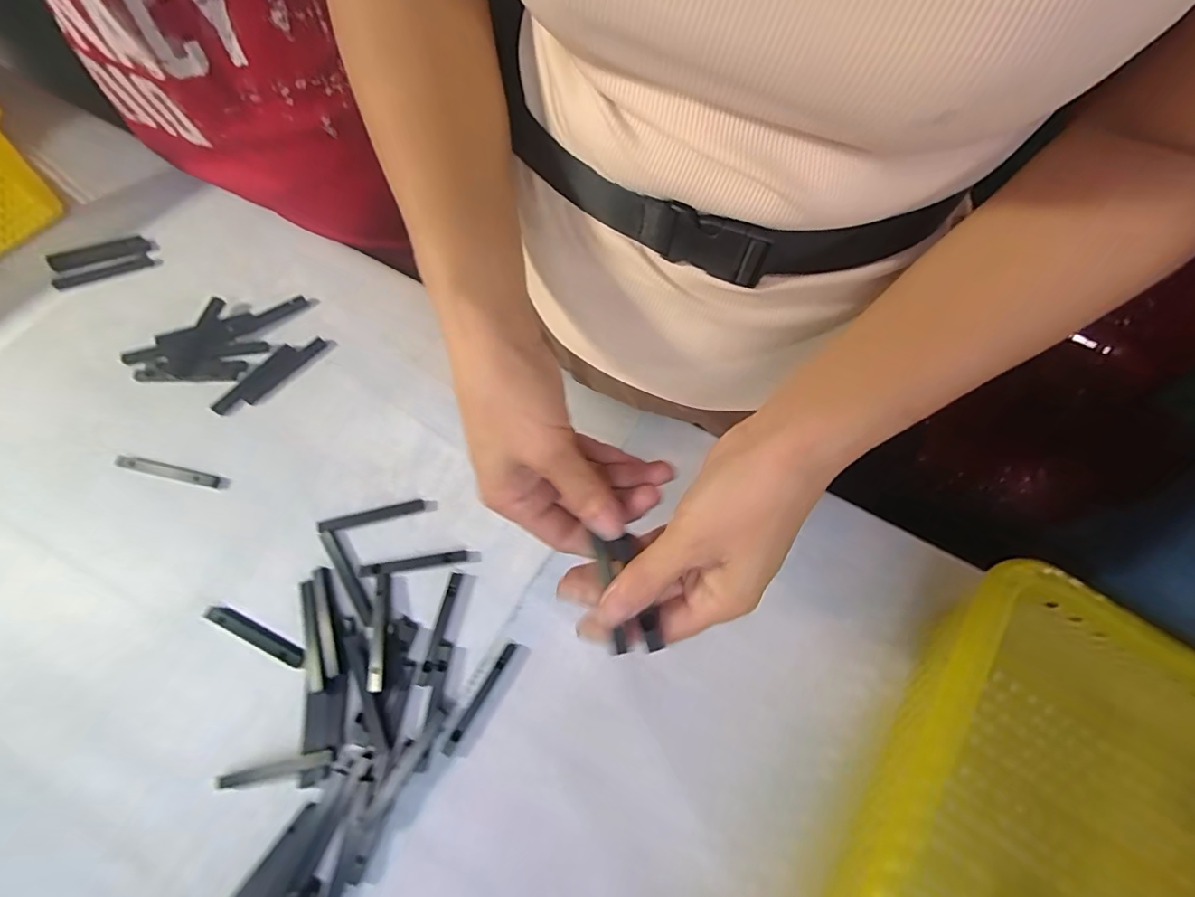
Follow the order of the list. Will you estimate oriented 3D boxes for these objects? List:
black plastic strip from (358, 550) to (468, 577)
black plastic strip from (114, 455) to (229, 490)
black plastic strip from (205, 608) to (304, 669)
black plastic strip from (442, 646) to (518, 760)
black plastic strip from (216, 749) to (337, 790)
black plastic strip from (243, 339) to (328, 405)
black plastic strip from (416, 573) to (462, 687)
[{"bbox_3d":[-0.134,0.084,0.374,0.075,0.007,0.010,-8,71,-6],"label":"black plastic strip"},{"bbox_3d":[-0.322,0.018,0.390,0.081,0.013,0.011,12,70,1],"label":"black plastic strip"},{"bbox_3d":[-0.234,0.129,0.353,0.073,0.007,0.011,25,71,6],"label":"black plastic strip"},{"bbox_3d":[-0.079,0.167,0.347,0.007,0.005,0.076,30,72,8],"label":"black plastic strip"},{"bbox_3d":[-0.202,0.203,0.324,0.071,0.007,0.009,-12,72,-7],"label":"black plastic strip"},{"bbox_3d":[-0.258,-0.065,0.425,0.011,0.004,0.075,39,73,11],"label":"black plastic strip"},{"bbox_3d":[-0.110,0.125,0.359,0.007,0.006,0.075,14,70,2],"label":"black plastic strip"}]

